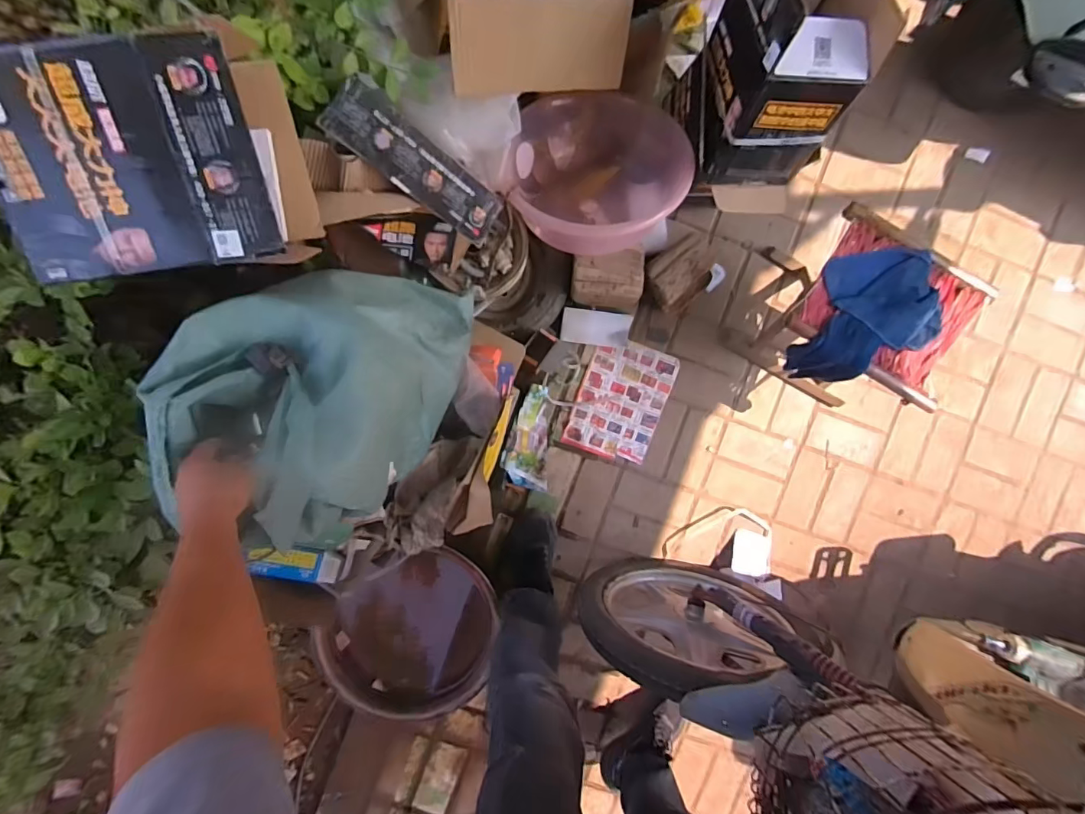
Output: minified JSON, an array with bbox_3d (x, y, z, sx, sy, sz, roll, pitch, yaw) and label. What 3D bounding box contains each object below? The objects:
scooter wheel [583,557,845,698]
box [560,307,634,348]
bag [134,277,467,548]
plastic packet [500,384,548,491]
[{"bbox_3d":[0.306,0.411,0.964,0.454,0.459,0.093,0,95,-3],"label":"scooter wheel"},{"bbox_3d":[0.122,-0.180,1.095,0.151,0.033,0.077,7,94,-4],"label":"box"},{"bbox_3d":[-0.322,-0.002,0.719,0.294,0.324,0.406,17,98,-3],"label":"bag"},{"bbox_3d":[-0.040,0.073,1.130,0.107,0.035,0.249,0,95,-3],"label":"plastic packet"}]

